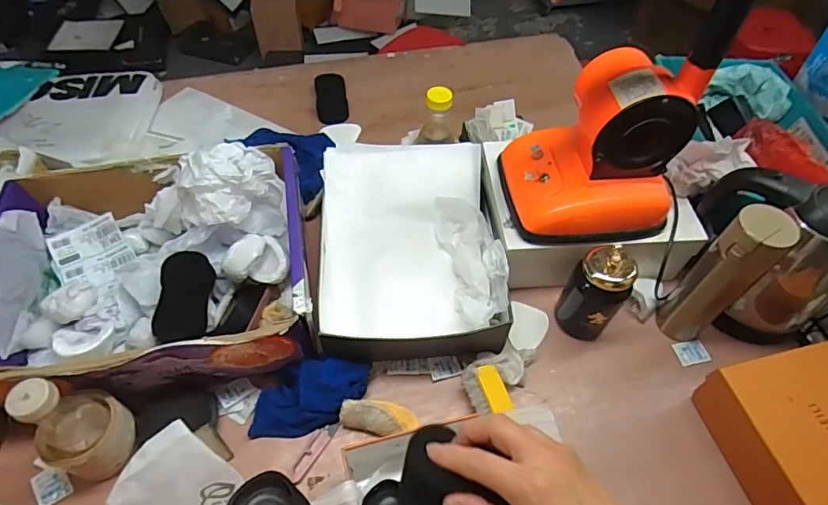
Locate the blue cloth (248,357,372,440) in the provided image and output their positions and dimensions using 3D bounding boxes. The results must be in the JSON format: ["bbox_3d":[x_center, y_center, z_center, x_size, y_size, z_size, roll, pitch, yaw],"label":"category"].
[{"bbox_3d":[-0.146,0.190,0.651,0.137,0.061,0.092,0,55,-1],"label":"blue cloth"}]

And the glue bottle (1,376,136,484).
[{"bbox_3d":[-0.387,0.197,0.560,0.076,0.184,0.085,22,58,14],"label":"glue bottle"}]

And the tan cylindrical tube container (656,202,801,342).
[{"bbox_3d":[0.409,0.036,0.660,0.076,0.244,0.064,-28,60,-19],"label":"tan cylindrical tube container"}]

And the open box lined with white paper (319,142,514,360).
[{"bbox_3d":[-0.008,-0.006,0.749,0.259,0.123,0.319,-6,56,-5],"label":"open box lined with white paper"}]

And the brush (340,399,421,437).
[{"bbox_3d":[-0.045,0.216,0.644,0.098,0.040,0.040,-3,55,-4],"label":"brush"}]

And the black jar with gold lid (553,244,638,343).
[{"bbox_3d":[0.256,0.055,0.686,0.078,0.165,0.067,31,60,19],"label":"black jar with gold lid"}]

